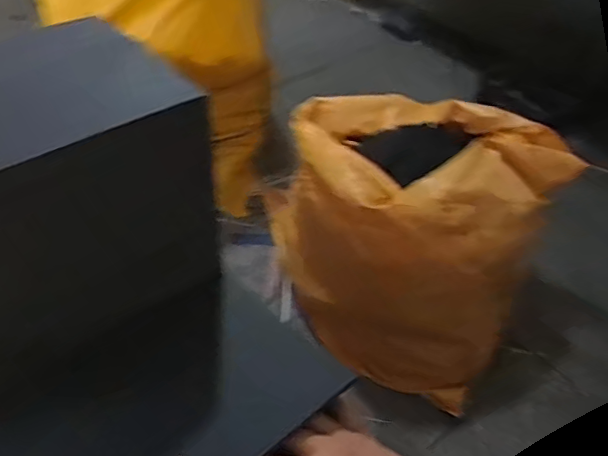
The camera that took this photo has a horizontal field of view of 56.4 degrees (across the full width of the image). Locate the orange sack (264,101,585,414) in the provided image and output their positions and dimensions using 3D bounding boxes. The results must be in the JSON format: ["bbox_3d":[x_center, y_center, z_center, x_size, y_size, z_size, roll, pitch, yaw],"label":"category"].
[{"bbox_3d":[0.289,-0.021,1.699,0.769,0.529,0.747,24,48,17],"label":"orange sack"}]

